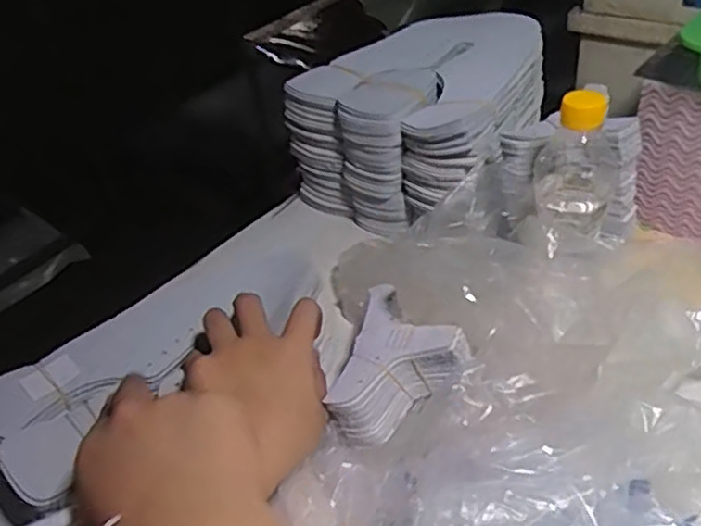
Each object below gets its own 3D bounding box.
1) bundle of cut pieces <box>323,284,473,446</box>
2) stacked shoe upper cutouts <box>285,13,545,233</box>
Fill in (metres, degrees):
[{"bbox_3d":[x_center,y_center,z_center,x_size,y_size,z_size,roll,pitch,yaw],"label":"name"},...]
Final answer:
[{"bbox_3d":[0.041,0.070,0.487,0.085,0.046,0.125,7,41,15],"label":"bundle of cut pieces"},{"bbox_3d":[0.077,-0.150,0.694,0.193,0.128,0.233,18,45,28],"label":"stacked shoe upper cutouts"}]

